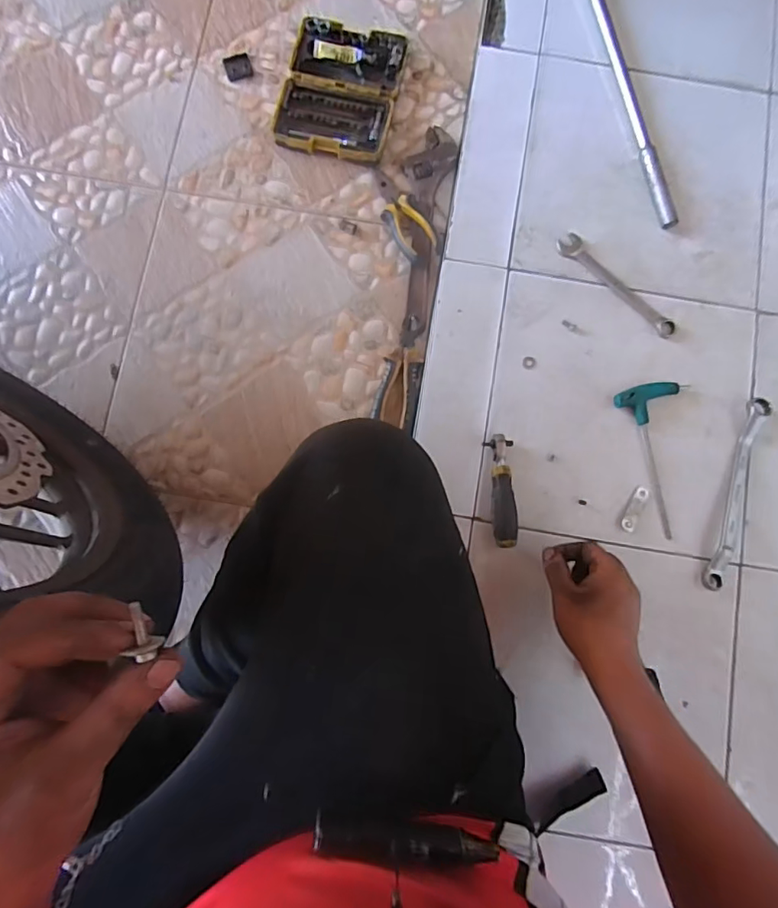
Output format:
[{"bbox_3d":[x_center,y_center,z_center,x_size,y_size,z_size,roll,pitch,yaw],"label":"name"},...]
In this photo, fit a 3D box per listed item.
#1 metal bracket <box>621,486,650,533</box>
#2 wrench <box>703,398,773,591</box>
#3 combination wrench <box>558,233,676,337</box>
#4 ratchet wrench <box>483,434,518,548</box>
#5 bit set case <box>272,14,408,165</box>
[{"bbox_3d":[0.278,0.062,0.578,0.015,0.006,0.056,31,82,3],"label":"metal bracket"},{"bbox_3d":[0.394,0.043,0.578,0.023,0.018,0.223,20,82,2],"label":"wrench"},{"bbox_3d":[0.272,-0.202,0.616,0.031,0.006,0.173,-44,85,-6],"label":"combination wrench"},{"bbox_3d":[0.125,0.040,0.568,0.027,0.025,0.121,-4,82,-2],"label":"ratchet wrench"},{"bbox_3d":[-0.067,-0.499,0.712,0.151,0.029,0.188,13,83,2],"label":"bit set case"}]

